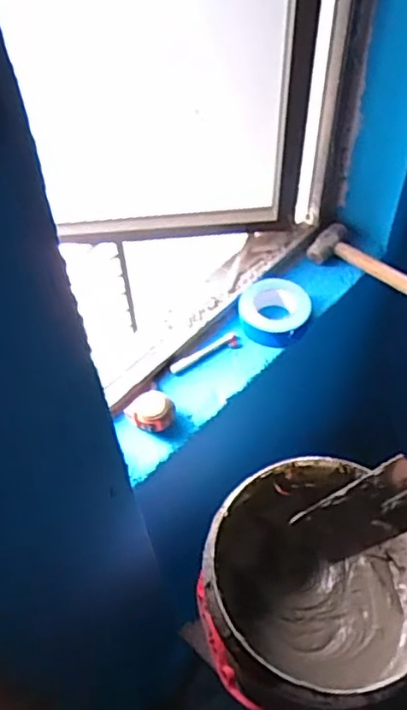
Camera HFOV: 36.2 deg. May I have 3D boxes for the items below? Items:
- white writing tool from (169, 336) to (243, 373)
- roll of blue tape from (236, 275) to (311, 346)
[{"bbox_3d":[0.003,-0.001,1.148,0.142,0.011,0.021,-23,55,-14],"label":"white writing tool"},{"bbox_3d":[0.134,-0.089,1.184,0.136,0.048,0.163,1,53,4],"label":"roll of blue tape"}]

